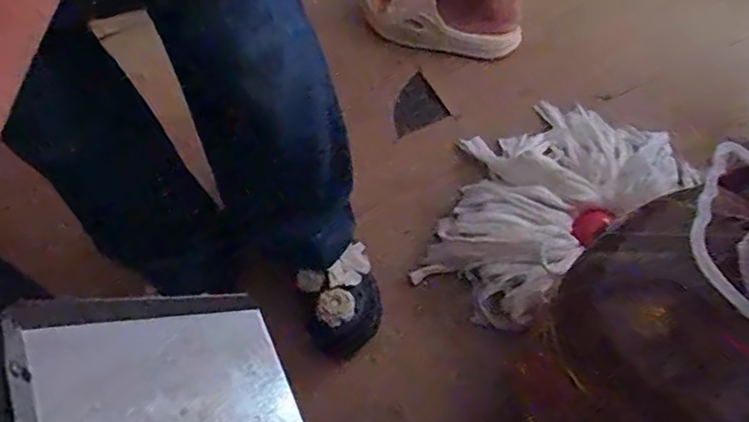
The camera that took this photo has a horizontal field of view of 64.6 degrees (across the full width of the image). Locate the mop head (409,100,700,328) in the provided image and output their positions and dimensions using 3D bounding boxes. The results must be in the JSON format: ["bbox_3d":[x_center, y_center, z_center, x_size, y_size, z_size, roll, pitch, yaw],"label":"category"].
[{"bbox_3d":[0.249,-0.027,0.893,0.436,0.097,0.276,-35,64,-15],"label":"mop head"}]

